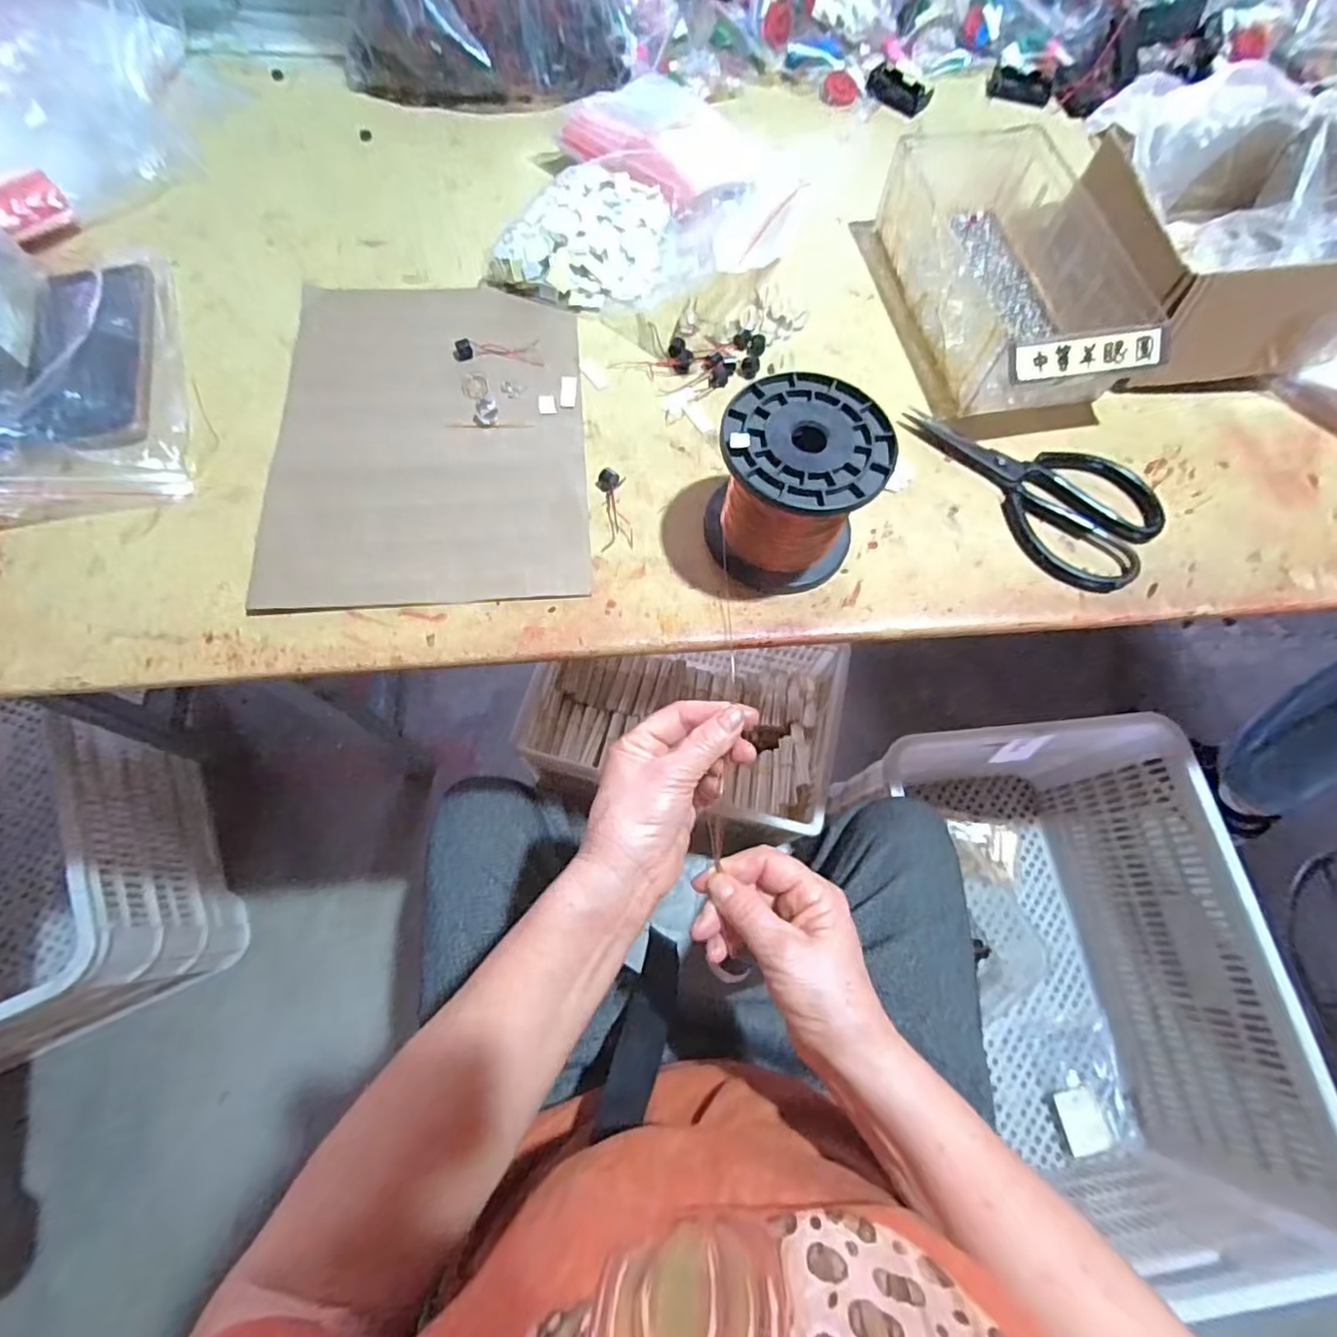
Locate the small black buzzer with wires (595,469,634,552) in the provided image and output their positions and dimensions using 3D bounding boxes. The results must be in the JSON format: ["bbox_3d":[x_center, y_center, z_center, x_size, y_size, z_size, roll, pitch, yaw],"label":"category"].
[{"bbox_3d":[-0.036,-0.107,0.417,0.020,0.007,0.062,-4,69,-5],"label":"small black buzzer with wires"}]

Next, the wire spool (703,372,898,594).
[{"bbox_3d":[0.075,-0.109,0.383,0.093,0.086,0.093,1,68,-3],"label":"wire spool"}]

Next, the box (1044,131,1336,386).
[{"bbox_3d":[0.406,-0.315,0.478,0.188,0.090,0.172,-6,69,-5],"label":"box"}]

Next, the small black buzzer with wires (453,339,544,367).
[{"bbox_3d":[-0.127,-0.237,0.468,0.063,0.007,0.023,-2,68,-4],"label":"small black buzzer with wires"}]

